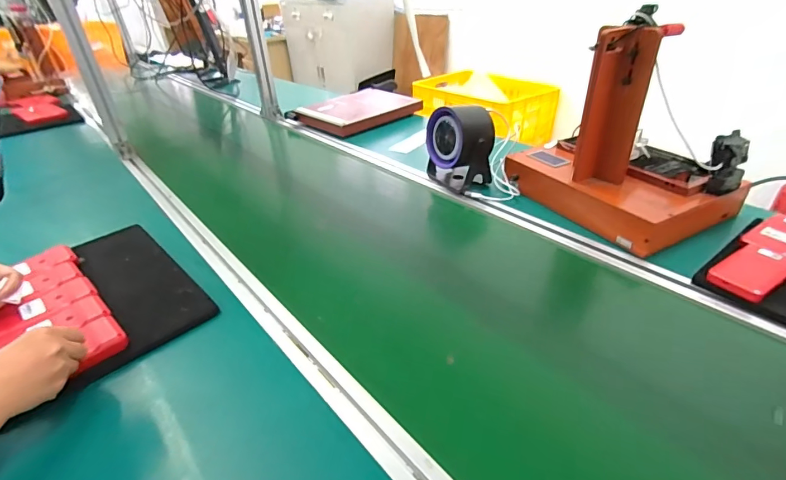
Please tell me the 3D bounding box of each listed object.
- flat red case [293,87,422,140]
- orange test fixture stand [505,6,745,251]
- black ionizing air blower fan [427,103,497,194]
[{"bbox_3d":[-0.099,-0.414,1.308,0.297,0.048,0.370,25,40,34],"label":"flat red case"},{"bbox_3d":[0.406,-0.197,0.711,0.238,0.291,0.328,-16,35,-25],"label":"orange test fixture stand"},{"bbox_3d":[0.136,-0.186,0.852,0.085,0.172,0.133,-17,36,-26],"label":"black ionizing air blower fan"}]

